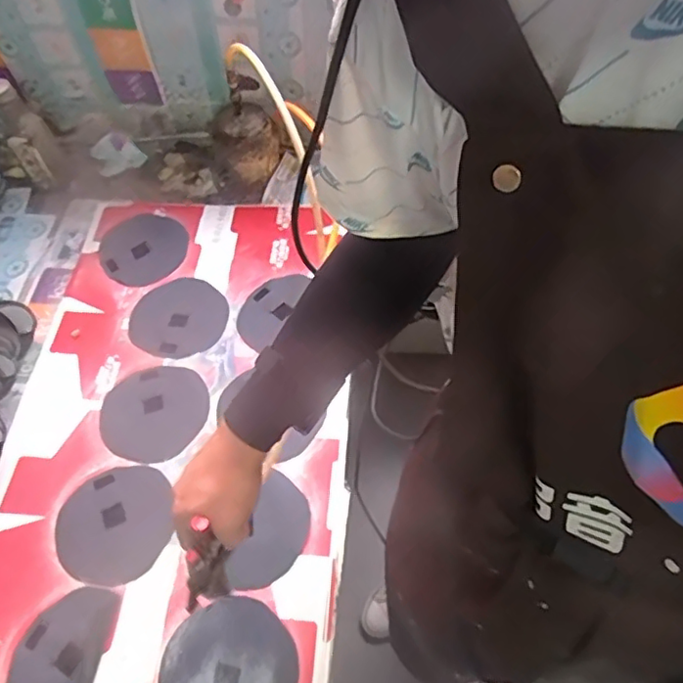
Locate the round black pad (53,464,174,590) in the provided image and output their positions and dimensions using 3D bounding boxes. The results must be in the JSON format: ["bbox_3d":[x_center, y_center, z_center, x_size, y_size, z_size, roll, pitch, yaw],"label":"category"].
[{"bbox_3d":[-0.283,0.224,0.745,0.138,0.012,0.146,-2,58,2],"label":"round black pad"}]

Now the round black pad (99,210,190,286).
[{"bbox_3d":[-0.332,-0.160,0.997,0.141,0.005,0.151,-2,58,2],"label":"round black pad"}]

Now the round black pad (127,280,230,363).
[{"bbox_3d":[-0.251,-0.038,0.917,0.151,0.011,0.144,-2,58,2],"label":"round black pad"}]

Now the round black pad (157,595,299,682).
[{"bbox_3d":[-0.125,0.364,0.653,0.145,0.011,0.145,-2,58,2],"label":"round black pad"}]

